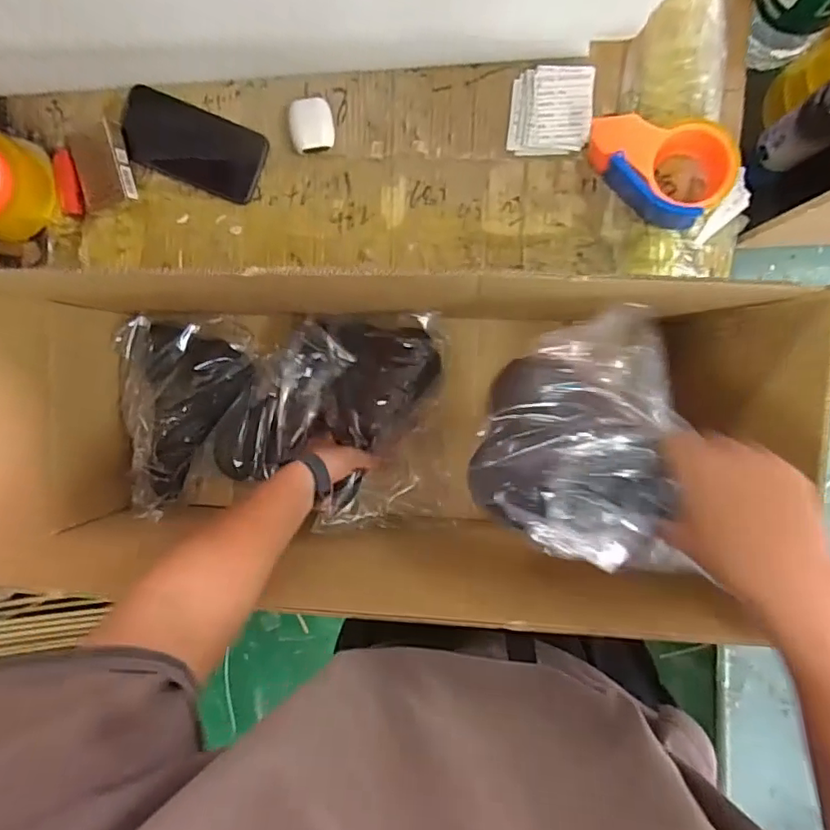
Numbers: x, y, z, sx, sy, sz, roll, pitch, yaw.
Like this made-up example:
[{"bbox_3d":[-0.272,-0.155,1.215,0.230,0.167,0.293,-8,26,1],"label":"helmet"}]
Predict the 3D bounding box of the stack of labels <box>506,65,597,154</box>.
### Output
[{"bbox_3d":[0.146,-0.328,0.614,0.085,0.014,0.089,4,97,6],"label":"stack of labels"}]

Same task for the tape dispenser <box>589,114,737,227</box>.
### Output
[{"bbox_3d":[0.242,-0.247,0.578,0.139,0.061,0.088,13,98,5],"label":"tape dispenser"}]

